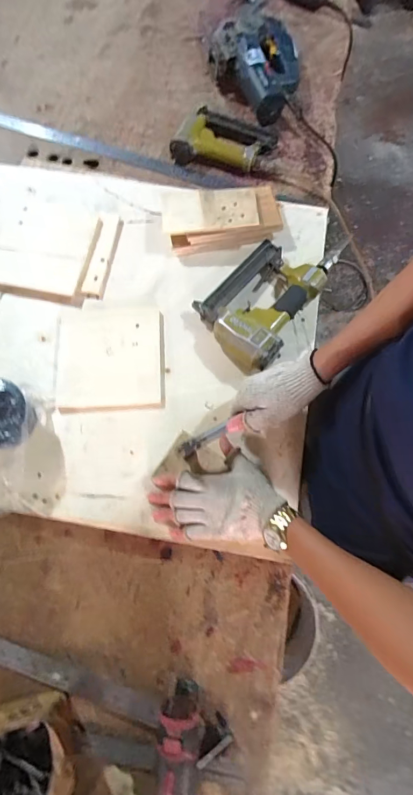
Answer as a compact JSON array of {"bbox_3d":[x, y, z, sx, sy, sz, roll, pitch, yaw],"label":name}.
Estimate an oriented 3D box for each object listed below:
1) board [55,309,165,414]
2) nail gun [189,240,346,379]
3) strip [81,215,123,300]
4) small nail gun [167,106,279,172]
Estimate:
[{"bbox_3d":[-0.163,-0.067,0.635,0.178,0.015,0.181,-3,74,-1],"label":"board"},{"bbox_3d":[0.096,-0.186,0.640,0.165,0.060,0.276,31,76,9],"label":"nail gun"},{"bbox_3d":[-0.191,-0.260,0.690,0.040,0.010,0.167,9,74,3],"label":"strip"},{"bbox_3d":[0.036,-0.529,0.775,0.190,0.045,0.125,18,74,5],"label":"small nail gun"}]

